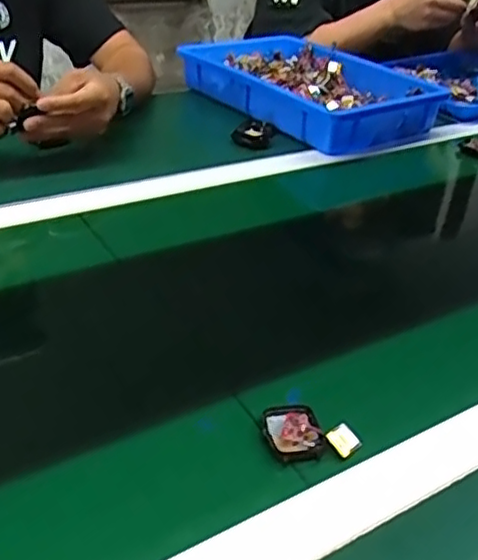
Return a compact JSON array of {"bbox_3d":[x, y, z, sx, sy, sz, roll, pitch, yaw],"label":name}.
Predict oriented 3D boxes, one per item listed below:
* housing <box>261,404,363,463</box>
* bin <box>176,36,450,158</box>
[{"bbox_3d":[0.047,0.102,0.453,0.059,0.013,0.048,-4,34,-14],"label":"housing"},{"bbox_3d":[0.114,-0.304,1.040,0.261,0.064,0.373,-21,41,-35],"label":"bin"}]

